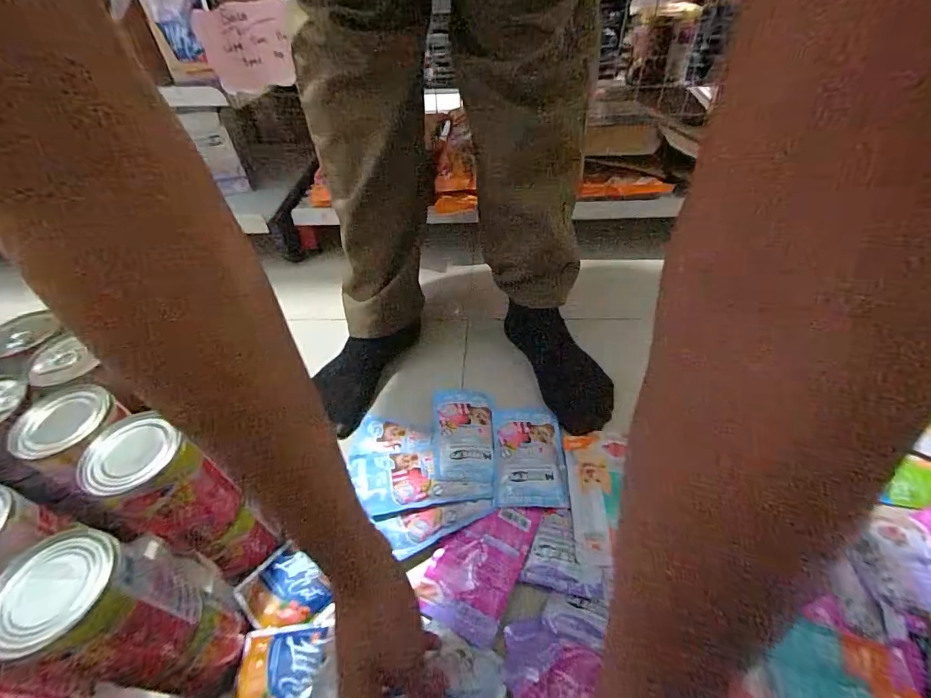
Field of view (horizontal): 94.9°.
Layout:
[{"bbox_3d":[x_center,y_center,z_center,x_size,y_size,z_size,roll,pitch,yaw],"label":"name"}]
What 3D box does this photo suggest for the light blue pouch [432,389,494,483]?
[{"bbox_3d":[-0.005,0.105,0.551,0.079,0.015,0.141,-3,46,3],"label":"light blue pouch"}]

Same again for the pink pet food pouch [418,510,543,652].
[{"bbox_3d":[0.014,0.224,0.455,0.086,0.011,0.136,16,50,20],"label":"pink pet food pouch"}]

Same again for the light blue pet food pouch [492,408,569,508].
[{"bbox_3d":[0.077,0.131,0.533,0.085,0.015,0.136,-1,46,5],"label":"light blue pet food pouch"}]

